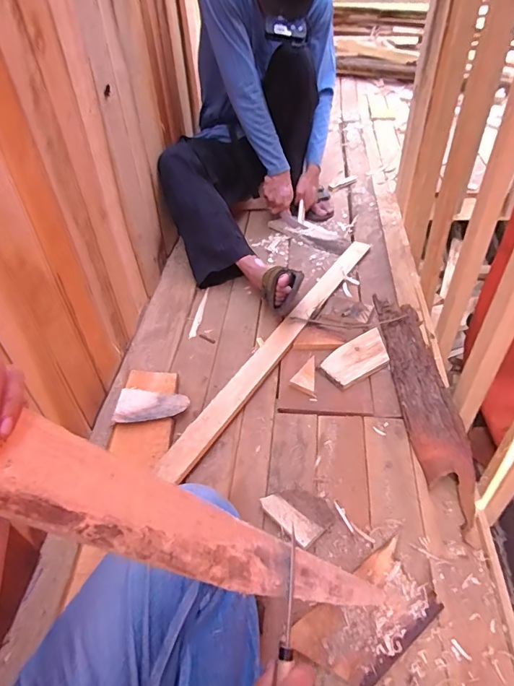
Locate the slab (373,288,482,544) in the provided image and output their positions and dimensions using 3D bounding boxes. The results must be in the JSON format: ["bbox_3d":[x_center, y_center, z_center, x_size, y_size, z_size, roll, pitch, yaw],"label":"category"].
[{"bbox_3d":[0.342,0.094,0.921,0.106,0.046,0.598,-2,44,0],"label":"slab"}]

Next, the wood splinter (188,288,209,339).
[{"bbox_3d":[-0.147,-0.082,1.157,0.023,0.007,0.193,4,45,6],"label":"wood splinter"}]

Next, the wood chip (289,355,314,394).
[{"bbox_3d":[0.098,0.067,0.967,0.049,0.015,0.097,3,45,5],"label":"wood chip"}]

